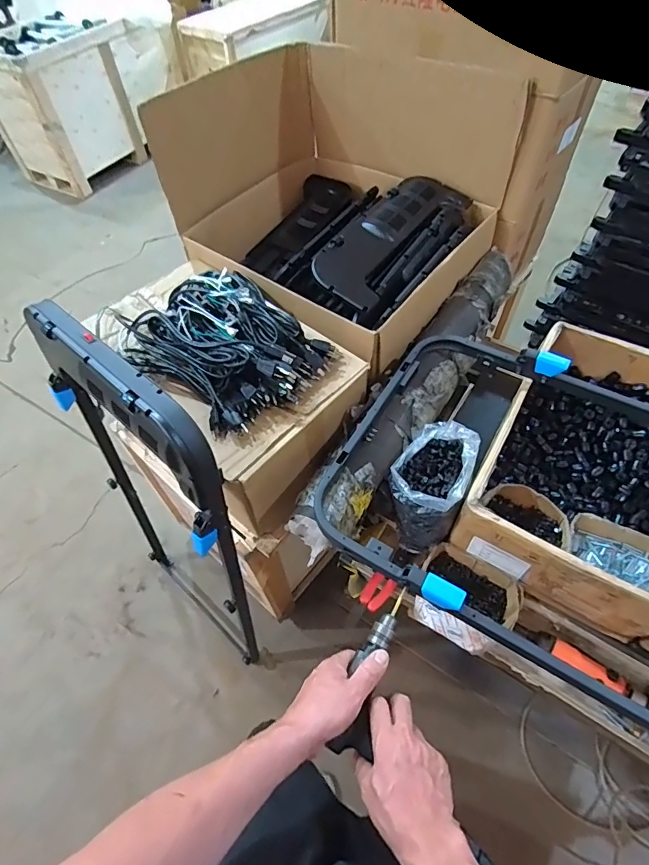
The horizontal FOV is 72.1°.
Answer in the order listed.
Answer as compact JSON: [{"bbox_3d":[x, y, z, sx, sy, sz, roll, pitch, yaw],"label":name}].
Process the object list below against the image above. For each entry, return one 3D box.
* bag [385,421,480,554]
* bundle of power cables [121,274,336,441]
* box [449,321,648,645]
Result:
[{"bbox_3d":[0.209,0.101,0.859,0.130,0.164,0.190,33,63,23],"label":"bag"},{"bbox_3d":[-0.199,-0.186,0.843,0.378,0.100,0.304,37,65,25],"label":"bundle of power cables"},{"bbox_3d":[0.523,0.053,0.870,0.348,0.163,0.545,26,60,20],"label":"box"}]

